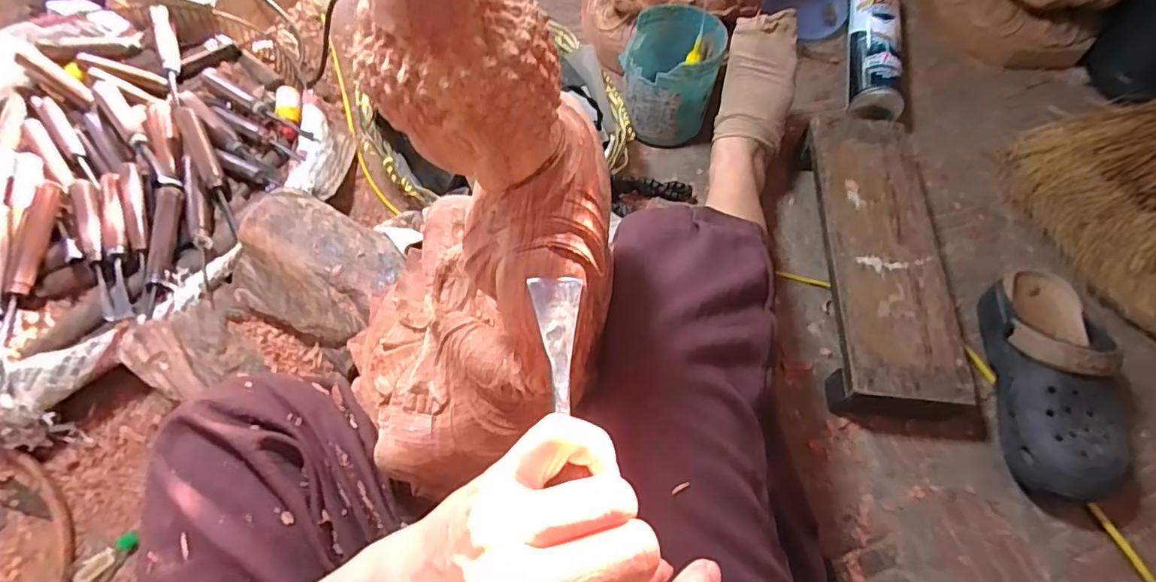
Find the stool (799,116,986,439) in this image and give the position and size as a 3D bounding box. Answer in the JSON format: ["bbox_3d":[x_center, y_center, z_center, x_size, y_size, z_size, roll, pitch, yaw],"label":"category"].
[{"bbox_3d":[0.309,-0.033,0.565,0.132,0.058,0.341,2,62,-1],"label":"stool"}]

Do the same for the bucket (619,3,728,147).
[{"bbox_3d":[0.109,-0.258,0.655,0.108,0.109,0.120,11,62,4],"label":"bucket"}]

